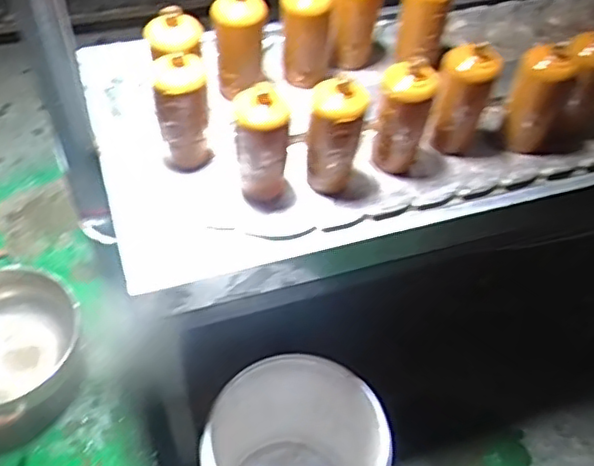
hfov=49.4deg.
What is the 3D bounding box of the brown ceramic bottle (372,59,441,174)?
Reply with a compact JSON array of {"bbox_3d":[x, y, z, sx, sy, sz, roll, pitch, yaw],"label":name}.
[{"bbox_3d":[0.166,-0.182,1.019,0.079,0.201,0.067,7,49,10],"label":"brown ceramic bottle"}]

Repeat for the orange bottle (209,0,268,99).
[{"bbox_3d":[-0.097,-0.317,1.074,0.078,0.166,0.097,-8,49,-4],"label":"orange bottle"}]

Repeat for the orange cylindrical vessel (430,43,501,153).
[{"bbox_3d":[0.272,-0.221,1.078,0.082,0.208,0.082,-2,48,2],"label":"orange cylindrical vessel"}]

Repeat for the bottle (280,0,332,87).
[{"bbox_3d":[0.020,-0.373,1.157,0.093,0.209,0.084,3,49,6],"label":"bottle"}]

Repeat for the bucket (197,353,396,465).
[{"bbox_3d":[-0.010,0.464,1.257,0.342,0.374,0.298,4,49,7],"label":"bucket"}]

